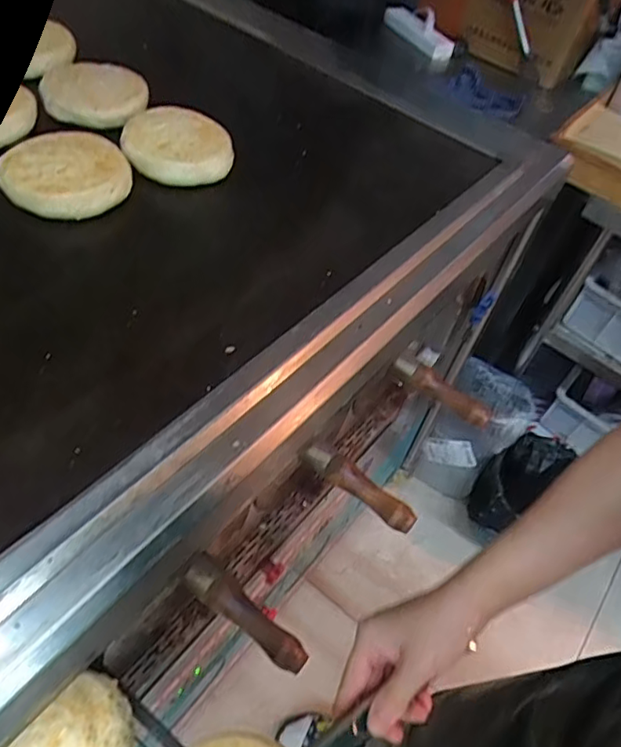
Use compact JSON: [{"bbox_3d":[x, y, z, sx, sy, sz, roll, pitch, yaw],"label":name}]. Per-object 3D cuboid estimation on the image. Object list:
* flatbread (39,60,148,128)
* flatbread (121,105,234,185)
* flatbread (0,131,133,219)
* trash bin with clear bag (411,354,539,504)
[{"bbox_3d":[-0.263,-0.345,0.710,0.119,0.022,0.138,-14,55,-20],"label":"flatbread"},{"bbox_3d":[-0.150,-0.265,0.668,0.118,0.024,0.135,2,51,-9],"label":"flatbread"},{"bbox_3d":[-0.255,-0.211,0.609,0.126,0.021,0.122,-1,52,-11],"label":"flatbread"},{"bbox_3d":[0.382,0.157,1.421,0.184,0.327,0.181,29,52,13],"label":"trash bin with clear bag"}]

